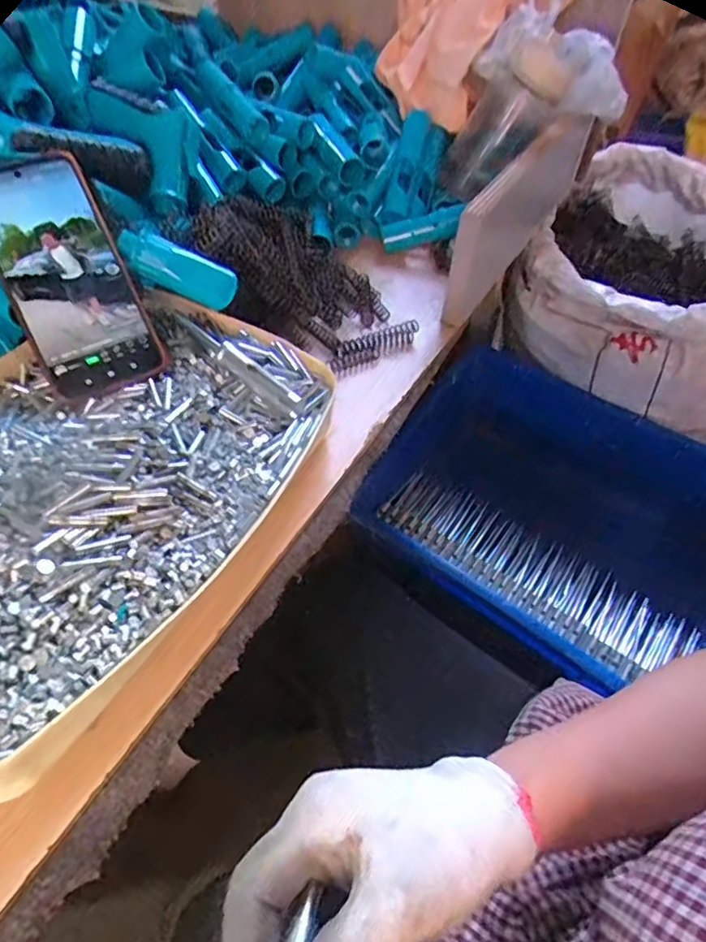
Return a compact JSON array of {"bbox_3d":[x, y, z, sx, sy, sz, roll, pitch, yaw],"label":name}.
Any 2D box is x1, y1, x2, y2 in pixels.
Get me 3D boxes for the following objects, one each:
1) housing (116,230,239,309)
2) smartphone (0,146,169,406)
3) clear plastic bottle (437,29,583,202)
[{"bbox_3d":[-0.128,-0.148,0.434,0.084,0.029,0.023,21,46,-15],"label":"housing"},{"bbox_3d":[-0.195,-0.132,0.404,0.078,0.014,0.166,-26,92,-24],"label":"smartphone"},{"bbox_3d":[0.156,-0.360,0.609,0.068,0.158,0.074,32,48,-13],"label":"clear plastic bottle"}]

